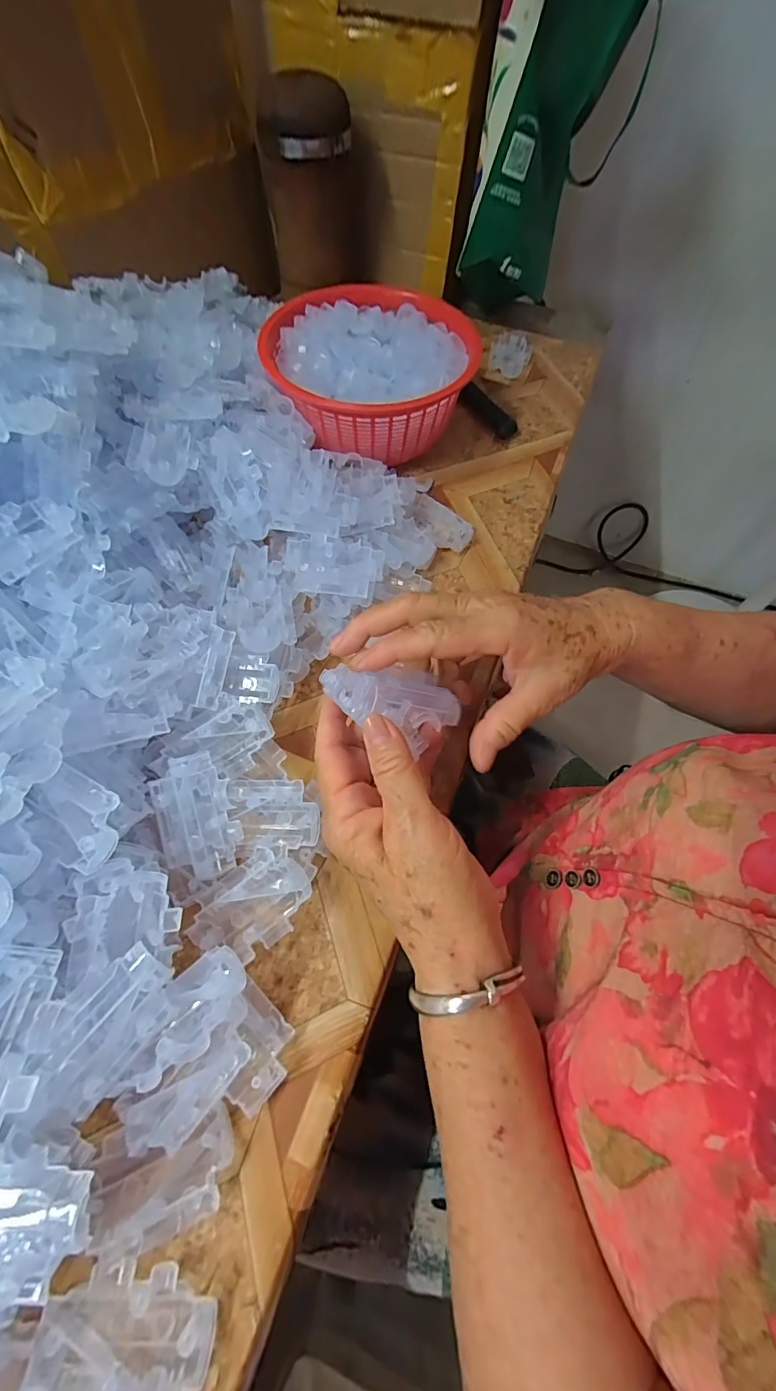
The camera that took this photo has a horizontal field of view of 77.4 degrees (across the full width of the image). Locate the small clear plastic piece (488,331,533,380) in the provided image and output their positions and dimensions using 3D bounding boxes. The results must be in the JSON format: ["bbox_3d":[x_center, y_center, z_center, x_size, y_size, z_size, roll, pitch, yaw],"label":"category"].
[{"bbox_3d":[0.141,-0.395,0.558,0.045,0.006,0.090,14,63,4],"label":"small clear plastic piece"}]

